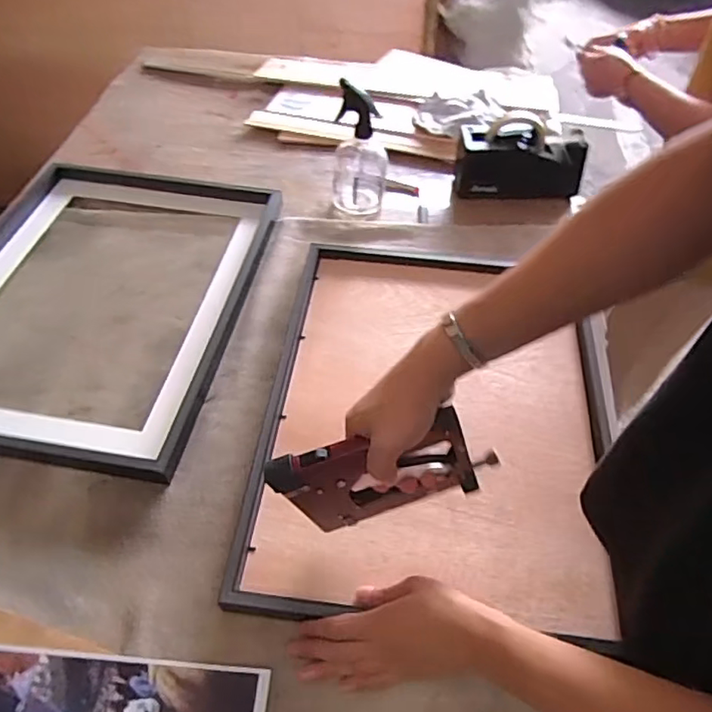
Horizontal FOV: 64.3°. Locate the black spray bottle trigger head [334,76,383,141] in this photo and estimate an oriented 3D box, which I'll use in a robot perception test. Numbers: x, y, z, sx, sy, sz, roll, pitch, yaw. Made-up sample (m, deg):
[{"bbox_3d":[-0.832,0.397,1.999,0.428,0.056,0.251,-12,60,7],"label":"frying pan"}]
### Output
[{"bbox_3d":[-0.002,-0.363,0.833,0.029,0.062,0.101,-29,58,-21],"label":"black spray bottle trigger head"}]

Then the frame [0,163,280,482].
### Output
[{"bbox_3d":[-0.367,-0.090,0.768,0.431,0.032,0.501,6,52,7],"label":"frame"}]

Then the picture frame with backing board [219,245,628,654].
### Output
[{"bbox_3d":[0.097,0.058,0.659,0.391,0.033,0.484,5,52,6],"label":"picture frame with backing board"}]

